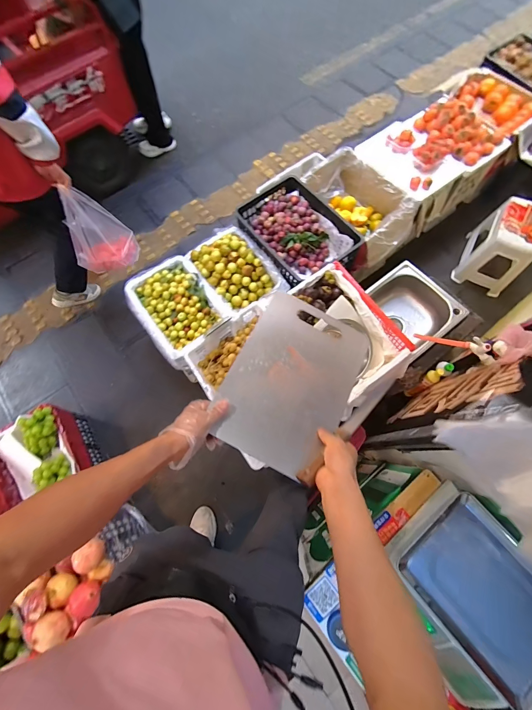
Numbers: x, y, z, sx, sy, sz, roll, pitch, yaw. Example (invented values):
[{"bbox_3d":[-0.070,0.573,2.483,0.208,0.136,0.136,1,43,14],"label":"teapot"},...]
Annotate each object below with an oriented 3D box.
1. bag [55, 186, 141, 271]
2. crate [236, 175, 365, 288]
[{"bbox_3d":[-0.731,-0.512,1.305,0.199,0.303,0.238,34,76,12],"label":"bag"},{"bbox_3d":[0.135,-0.564,1.362,0.381,0.114,0.525,-33,74,-8],"label":"crate"}]

